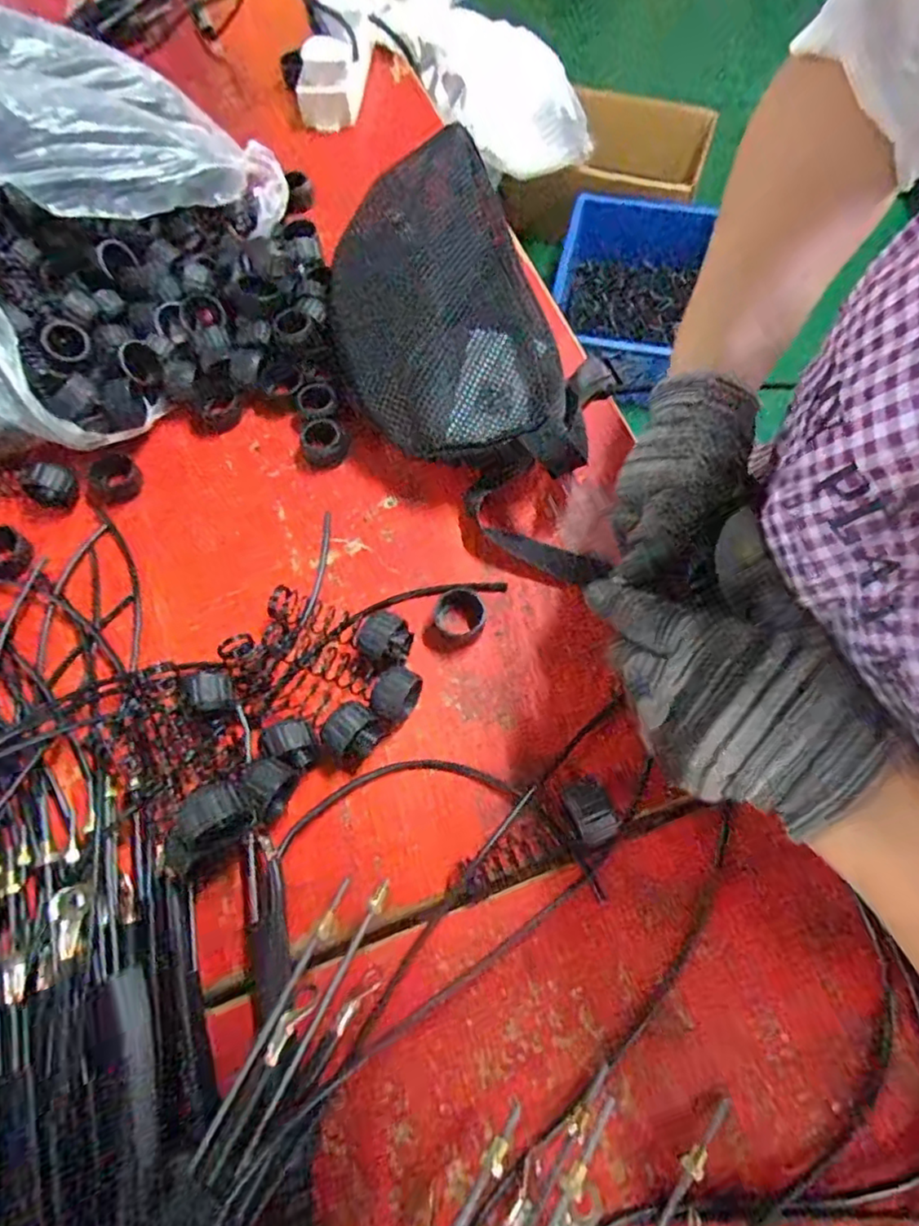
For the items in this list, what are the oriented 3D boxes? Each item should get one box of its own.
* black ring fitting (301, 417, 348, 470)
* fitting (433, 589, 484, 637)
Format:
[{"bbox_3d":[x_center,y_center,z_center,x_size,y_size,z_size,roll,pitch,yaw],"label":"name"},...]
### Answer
[{"bbox_3d":[-0.096,-0.120,0.439,0.029,0.015,0.031,-1,66,1],"label":"black ring fitting"},{"bbox_3d":[0.001,0.000,0.382,0.031,0.019,0.033,-1,66,1],"label":"fitting"}]

